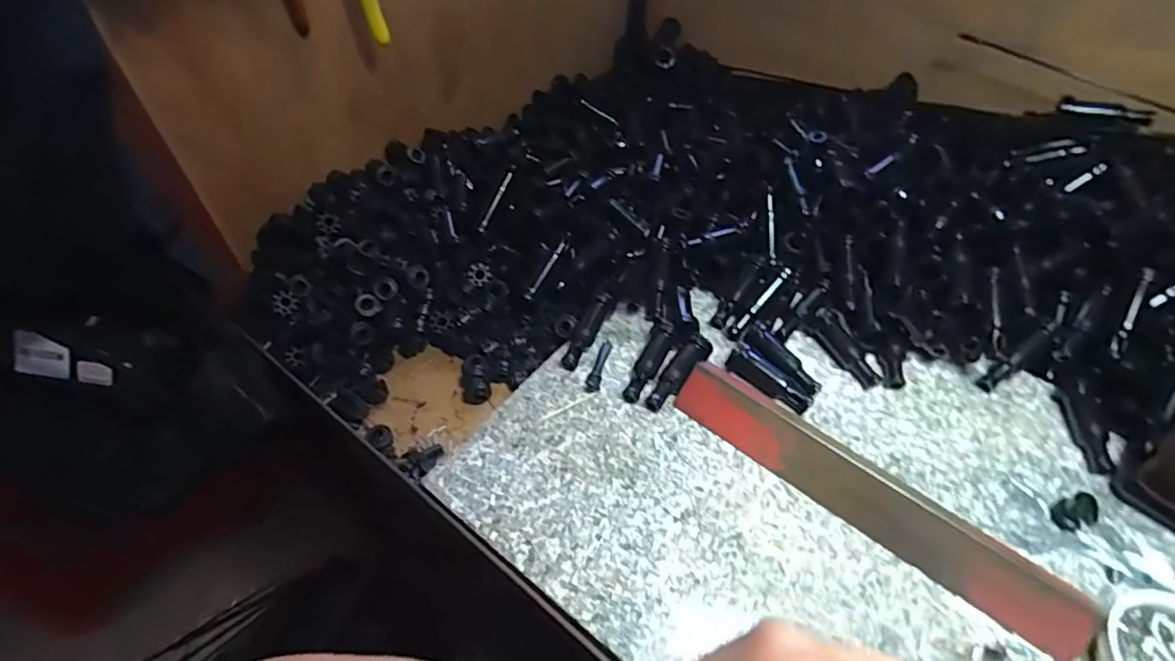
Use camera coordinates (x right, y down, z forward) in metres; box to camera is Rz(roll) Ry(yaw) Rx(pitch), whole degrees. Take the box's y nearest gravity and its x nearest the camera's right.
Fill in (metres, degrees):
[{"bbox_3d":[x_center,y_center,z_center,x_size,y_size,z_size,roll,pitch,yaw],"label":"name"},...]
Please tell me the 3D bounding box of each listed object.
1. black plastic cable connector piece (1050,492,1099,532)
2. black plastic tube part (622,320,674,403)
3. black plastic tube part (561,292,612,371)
[{"bbox_3d":[0.304,0.113,0.367,0.015,0.024,0.018,-20,54,-17],"label":"black plastic cable connector piece"},{"bbox_3d":[0.045,0.024,0.434,0.017,0.019,0.067,21,52,15],"label":"black plastic tube part"},{"bbox_3d":[0.000,0.000,0.453,0.016,0.021,0.068,19,52,13],"label":"black plastic tube part"}]

